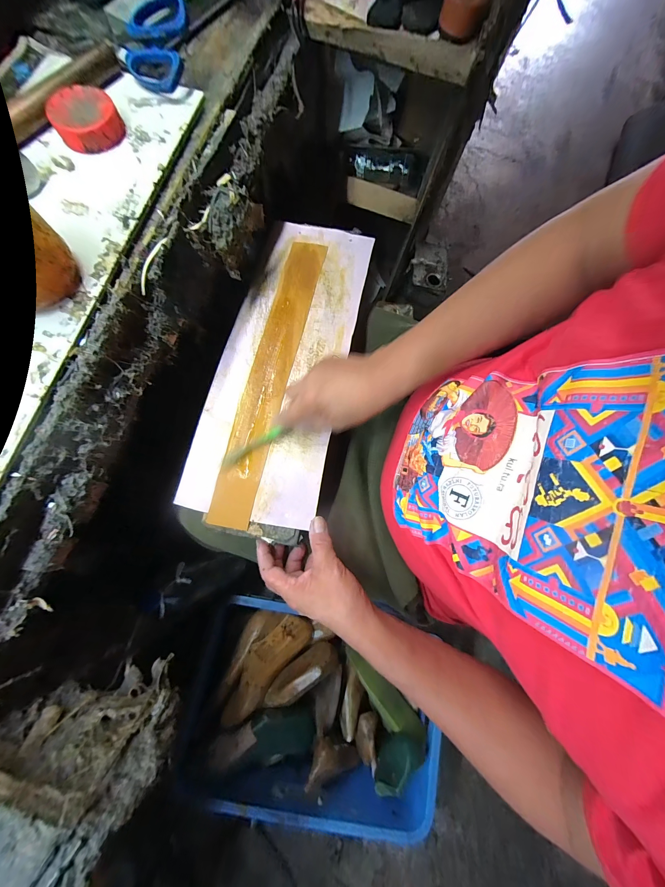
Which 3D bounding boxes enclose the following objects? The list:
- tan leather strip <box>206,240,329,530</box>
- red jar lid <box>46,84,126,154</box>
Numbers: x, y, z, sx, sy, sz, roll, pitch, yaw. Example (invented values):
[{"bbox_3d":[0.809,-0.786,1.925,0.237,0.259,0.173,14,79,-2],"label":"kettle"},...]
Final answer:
[{"bbox_3d":[-0.084,-0.108,0.431,0.057,0.009,0.436,12,75,2],"label":"tan leather strip"},{"bbox_3d":[-0.263,-0.346,0.329,0.064,0.025,0.071,-32,82,-10],"label":"red jar lid"}]

